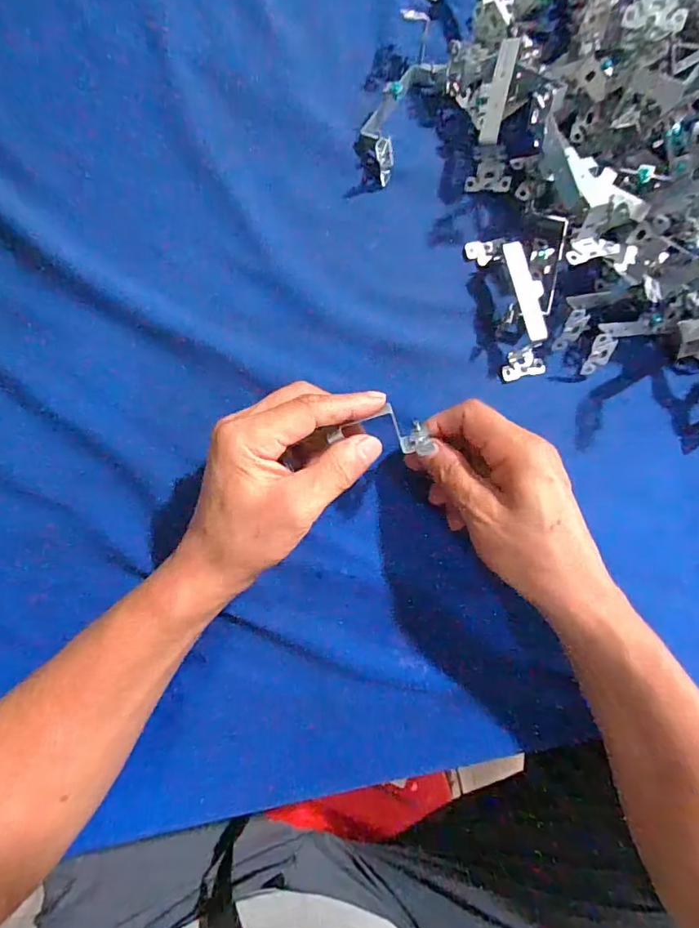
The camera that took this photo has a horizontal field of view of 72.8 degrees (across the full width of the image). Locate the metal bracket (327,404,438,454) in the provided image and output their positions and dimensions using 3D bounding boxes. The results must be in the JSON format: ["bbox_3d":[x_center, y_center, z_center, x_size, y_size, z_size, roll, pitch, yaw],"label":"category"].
[{"bbox_3d":[0.018,-0.021,0.281,0.061,0.017,0.026,6,82,-19],"label":"metal bracket"}]

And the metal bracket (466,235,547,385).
[{"bbox_3d":[0.116,-0.117,0.336,0.030,0.030,0.105,-16,85,-8],"label":"metal bracket"}]

